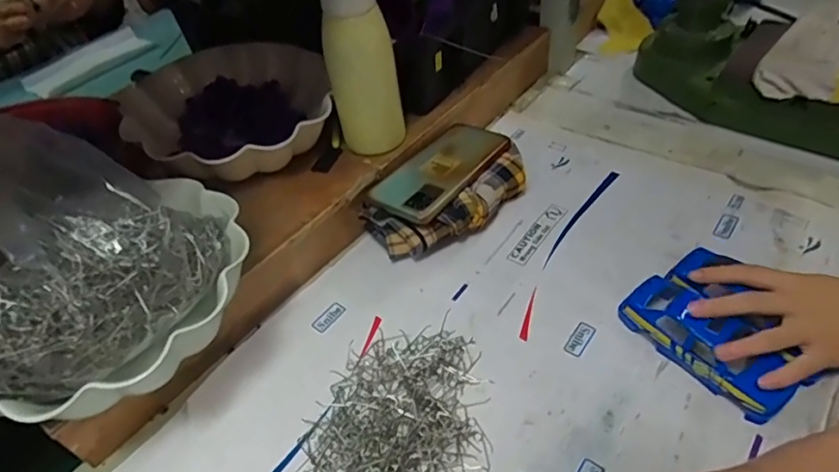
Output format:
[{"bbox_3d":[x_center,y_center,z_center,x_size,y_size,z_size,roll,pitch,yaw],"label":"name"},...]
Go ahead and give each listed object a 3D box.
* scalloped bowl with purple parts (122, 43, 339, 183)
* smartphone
[{"bbox_3d":[-0.201,-0.127,0.591,0.201,0.075,0.210,-5,43,5],"label":"scalloped bowl with purple parts"},{"bbox_3d":[0.020,-0.073,0.559,0.079,0.008,0.160,23,52,30],"label":"smartphone"}]

